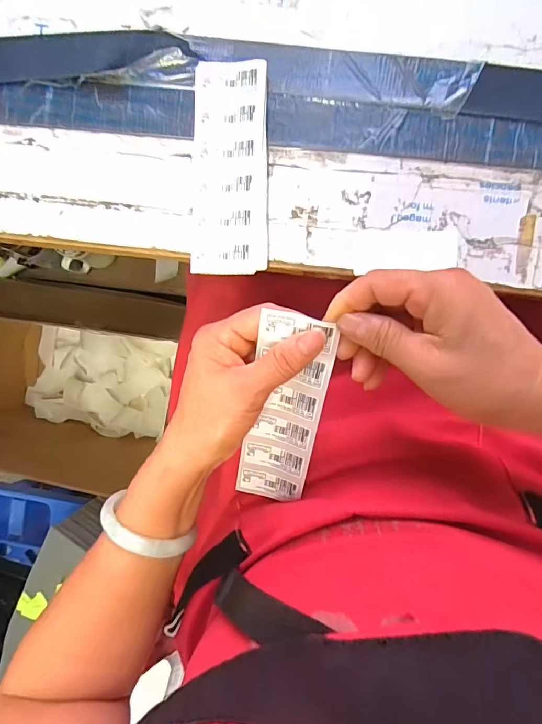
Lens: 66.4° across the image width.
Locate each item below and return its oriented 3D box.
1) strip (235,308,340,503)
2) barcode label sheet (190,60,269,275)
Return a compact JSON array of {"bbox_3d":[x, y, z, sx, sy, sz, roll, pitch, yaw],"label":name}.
[{"bbox_3d":[0.008,0.038,0.290,0.050,0.007,0.148,13,117,5],"label":"strip"},{"bbox_3d":[-0.032,-0.147,0.318,0.058,0.006,0.155,1,94,8],"label":"barcode label sheet"}]

